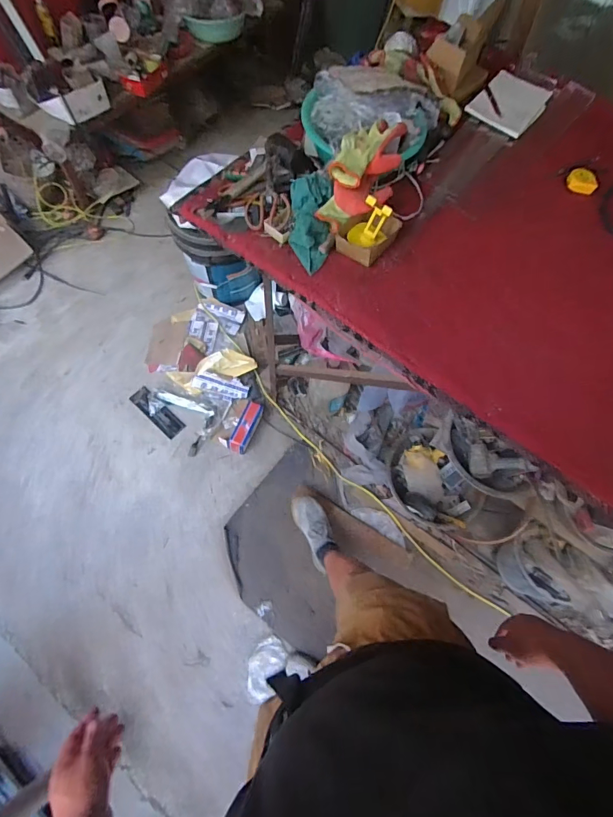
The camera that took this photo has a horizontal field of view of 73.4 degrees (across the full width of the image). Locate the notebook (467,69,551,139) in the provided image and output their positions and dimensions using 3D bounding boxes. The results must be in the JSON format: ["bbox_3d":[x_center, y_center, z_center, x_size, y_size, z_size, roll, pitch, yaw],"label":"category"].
[{"bbox_3d":[0.622,-0.934,1.255,0.188,0.014,0.257,37,69,13],"label":"notebook"}]

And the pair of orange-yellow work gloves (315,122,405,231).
[{"bbox_3d":[0.143,-0.569,0.979,0.150,0.076,0.316,19,66,6],"label":"pair of orange-yellow work gloves"}]

